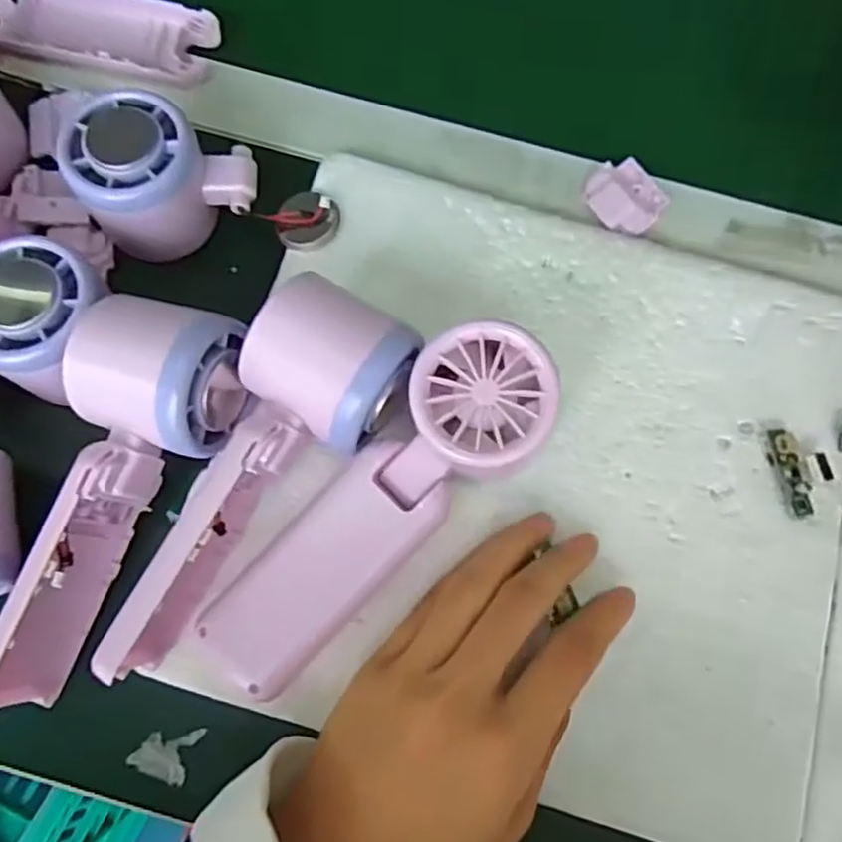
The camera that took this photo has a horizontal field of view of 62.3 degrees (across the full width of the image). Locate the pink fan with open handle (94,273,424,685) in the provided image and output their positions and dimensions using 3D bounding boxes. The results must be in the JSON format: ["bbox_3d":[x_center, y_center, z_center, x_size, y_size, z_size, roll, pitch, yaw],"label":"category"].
[{"bbox_3d":[-0.064,0.024,0.264,0.058,0.056,0.160,32,90,7],"label":"pink fan with open handle"}]

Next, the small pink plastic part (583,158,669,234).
[{"bbox_3d":[0.101,-0.111,0.346,0.032,0.006,0.038,-34,78,-11],"label":"small pink plastic part"}]

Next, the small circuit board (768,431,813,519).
[{"bbox_3d":[0.160,0.022,0.301,0.012,0.008,0.038,-12,75,-6],"label":"small circuit board"}]

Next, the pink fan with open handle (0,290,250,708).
[{"bbox_3d":[-0.121,0.031,0.273,0.059,0.063,0.161,21,90,5],"label":"pink fan with open handle"}]

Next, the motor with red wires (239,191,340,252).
[{"bbox_3d":[-0.059,-0.096,0.322,0.039,0.011,0.025,22,74,4],"label":"motor with red wires"}]

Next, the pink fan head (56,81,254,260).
[{"bbox_3d":[-0.114,-0.112,0.310,0.074,0.046,0.054,-16,75,-7],"label":"pink fan head"}]

